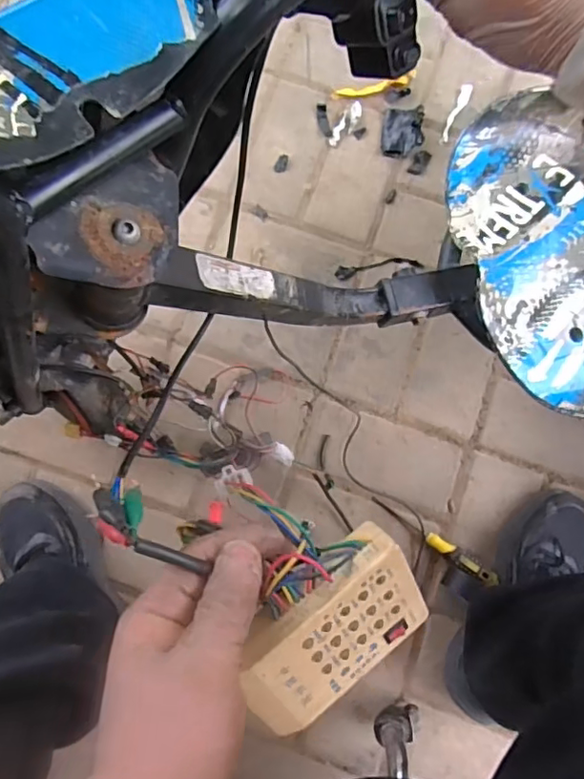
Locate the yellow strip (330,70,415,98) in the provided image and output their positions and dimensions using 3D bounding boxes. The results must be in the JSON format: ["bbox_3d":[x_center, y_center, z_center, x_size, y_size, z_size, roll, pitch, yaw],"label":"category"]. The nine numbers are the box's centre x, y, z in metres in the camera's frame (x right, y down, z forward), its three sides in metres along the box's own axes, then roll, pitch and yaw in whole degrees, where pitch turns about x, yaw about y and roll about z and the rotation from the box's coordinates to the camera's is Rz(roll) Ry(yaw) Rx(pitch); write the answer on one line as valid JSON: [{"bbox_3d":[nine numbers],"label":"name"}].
[{"bbox_3d":[0.115,-0.413,0.768,0.117,0.014,0.024,-14,81,-2],"label":"yellow strip"}]

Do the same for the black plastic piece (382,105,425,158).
[{"bbox_3d":[0.148,-0.346,0.752,0.051,0.026,0.064,1,81,1],"label":"black plastic piece"}]

